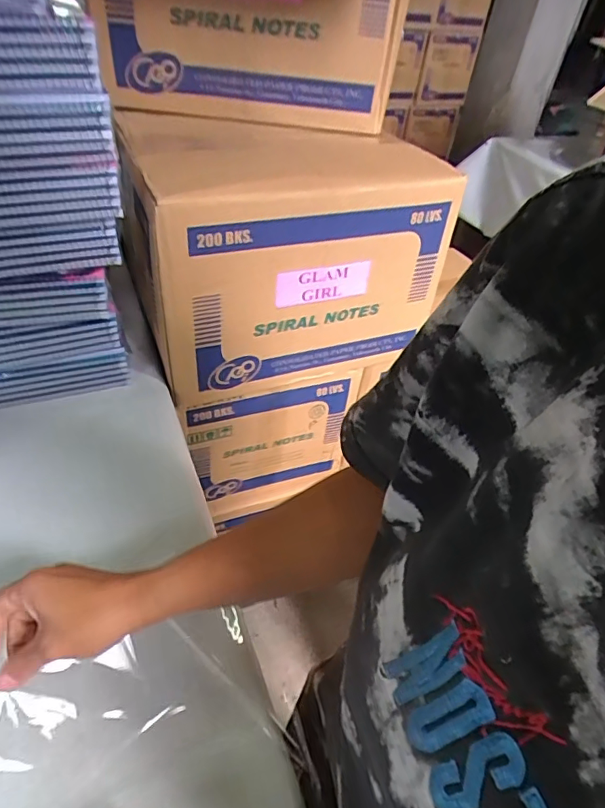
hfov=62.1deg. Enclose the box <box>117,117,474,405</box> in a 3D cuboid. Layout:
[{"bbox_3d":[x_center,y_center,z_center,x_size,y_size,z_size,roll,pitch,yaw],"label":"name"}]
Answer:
[{"bbox_3d":[-0.043,-0.242,0.766,0.401,0.288,0.294,-12,45,-21],"label":"box"}]

